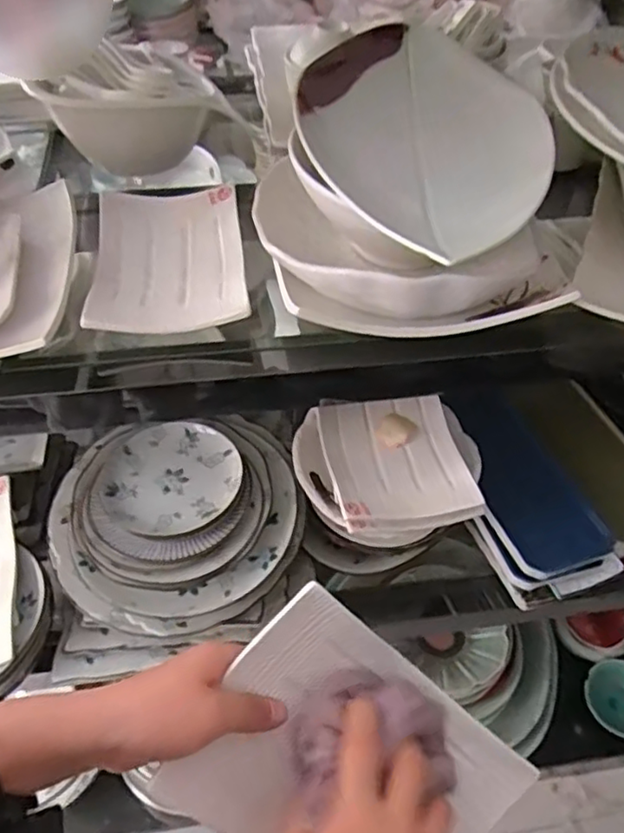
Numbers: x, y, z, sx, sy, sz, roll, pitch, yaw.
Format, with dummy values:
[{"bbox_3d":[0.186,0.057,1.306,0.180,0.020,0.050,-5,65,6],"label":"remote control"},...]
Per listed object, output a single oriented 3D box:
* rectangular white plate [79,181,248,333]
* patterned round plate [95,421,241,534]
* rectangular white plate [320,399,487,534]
[{"bbox_3d":[-0.143,-0.159,0.648,0.144,0.030,0.221,-5,50,-6],"label":"rectangular white plate"},{"bbox_3d":[-0.151,0.064,0.700,0.146,0.023,0.132,-13,51,-12],"label":"patterned round plate"},{"bbox_3d":[0.085,0.041,0.692,0.135,0.031,0.156,-9,50,-9],"label":"rectangular white plate"}]

